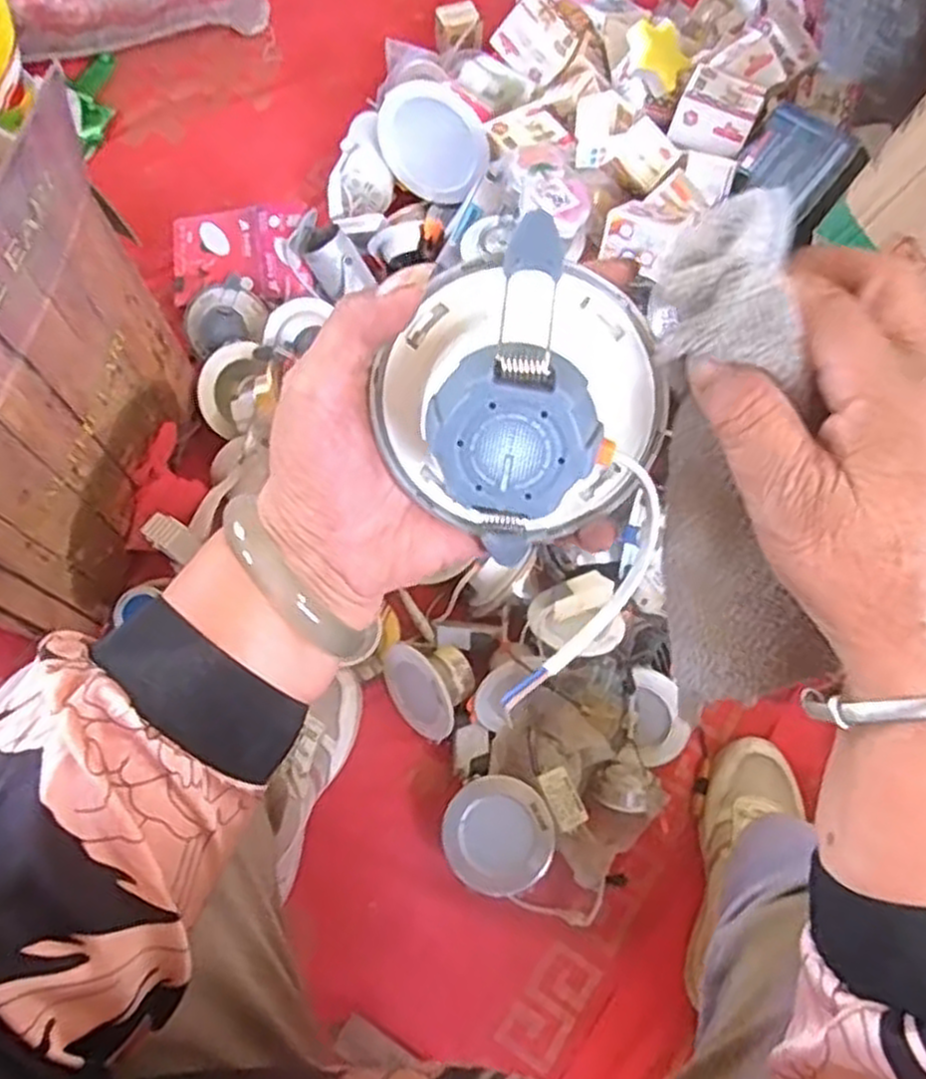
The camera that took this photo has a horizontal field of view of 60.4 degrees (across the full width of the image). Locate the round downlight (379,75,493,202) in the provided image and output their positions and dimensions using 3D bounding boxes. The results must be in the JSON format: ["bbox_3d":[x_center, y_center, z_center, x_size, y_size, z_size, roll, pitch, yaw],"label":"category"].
[{"bbox_3d":[-0.035,-0.452,0.909,0.131,0.108,0.018,44,32,-18],"label":"round downlight"}]

